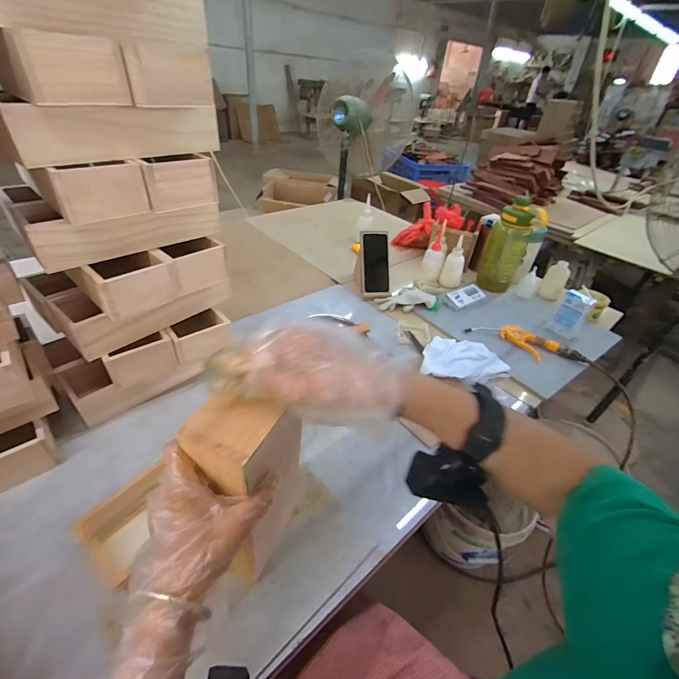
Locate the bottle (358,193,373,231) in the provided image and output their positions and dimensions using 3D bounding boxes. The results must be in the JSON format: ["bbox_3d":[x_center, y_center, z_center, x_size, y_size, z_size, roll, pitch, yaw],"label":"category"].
[{"bbox_3d":[0.096,-0.446,1.238,0.057,0.109,0.055,-9,41,-18],"label":"bottle"}]

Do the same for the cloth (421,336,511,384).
[{"bbox_3d":[0.271,0.041,0.777,0.190,0.025,0.145,0,39,-8],"label":"cloth"}]

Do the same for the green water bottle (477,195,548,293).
[{"bbox_3d":[0.487,-0.263,1.009,0.115,0.249,0.122,18,40,15],"label":"green water bottle"}]

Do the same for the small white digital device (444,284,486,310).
[{"bbox_3d":[0.362,-0.126,0.987,0.129,0.028,0.054,-20,46,-29],"label":"small white digital device"}]

